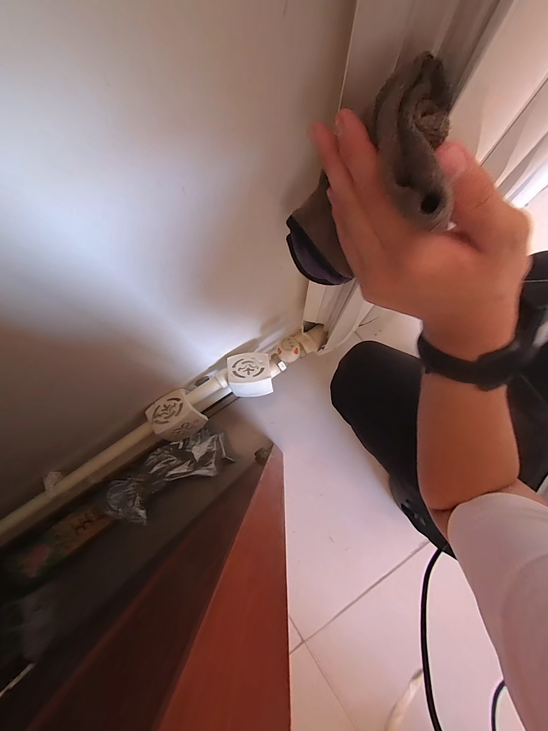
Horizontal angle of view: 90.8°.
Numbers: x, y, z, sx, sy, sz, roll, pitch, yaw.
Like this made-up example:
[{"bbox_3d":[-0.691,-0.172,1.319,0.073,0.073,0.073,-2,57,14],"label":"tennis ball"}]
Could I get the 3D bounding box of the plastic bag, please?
[{"bbox_3d":[-0.253,0.263,0.663,0.290,0.093,0.134,-34,80,-6],"label":"plastic bag"}]

